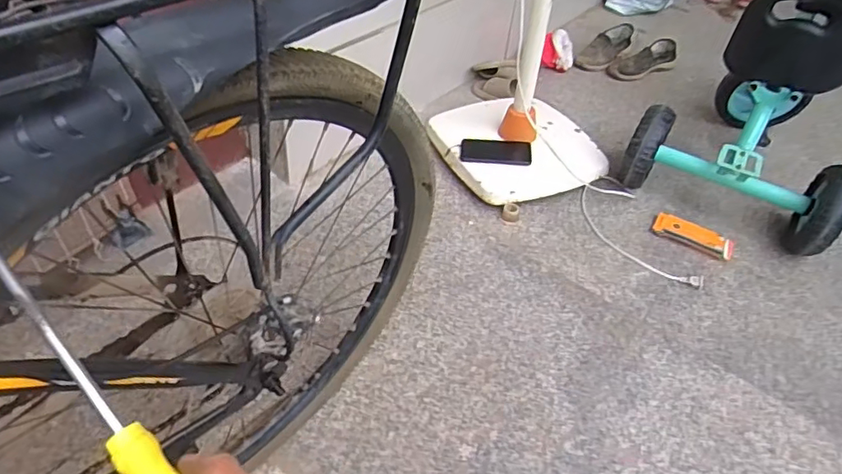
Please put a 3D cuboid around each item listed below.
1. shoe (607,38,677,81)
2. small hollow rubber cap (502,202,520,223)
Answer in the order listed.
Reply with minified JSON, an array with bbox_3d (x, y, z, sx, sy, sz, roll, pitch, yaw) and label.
[{"bbox_3d":[0.696,-0.555,1.692,0.214,0.071,0.085,-20,48,-24],"label":"shoe"},{"bbox_3d":[0.201,-0.057,1.209,0.038,0.028,0.042,9,47,6],"label":"small hollow rubber cap"}]

